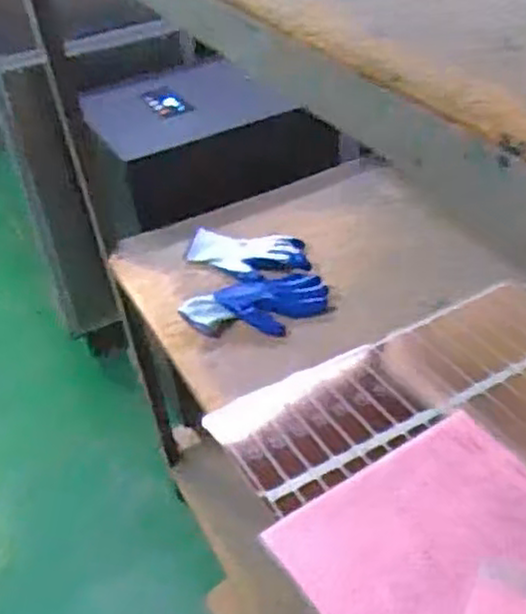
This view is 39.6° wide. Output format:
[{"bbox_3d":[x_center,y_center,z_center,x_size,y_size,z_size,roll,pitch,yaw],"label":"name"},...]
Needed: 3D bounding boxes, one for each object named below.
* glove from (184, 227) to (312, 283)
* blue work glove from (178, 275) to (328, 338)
[{"bbox_3d":[-0.030,-0.083,1.226,0.223,0.048,0.093,8,41,16],"label":"glove"},{"bbox_3d":[-0.011,-0.003,1.139,0.218,0.025,0.115,-8,39,-3],"label":"blue work glove"}]

